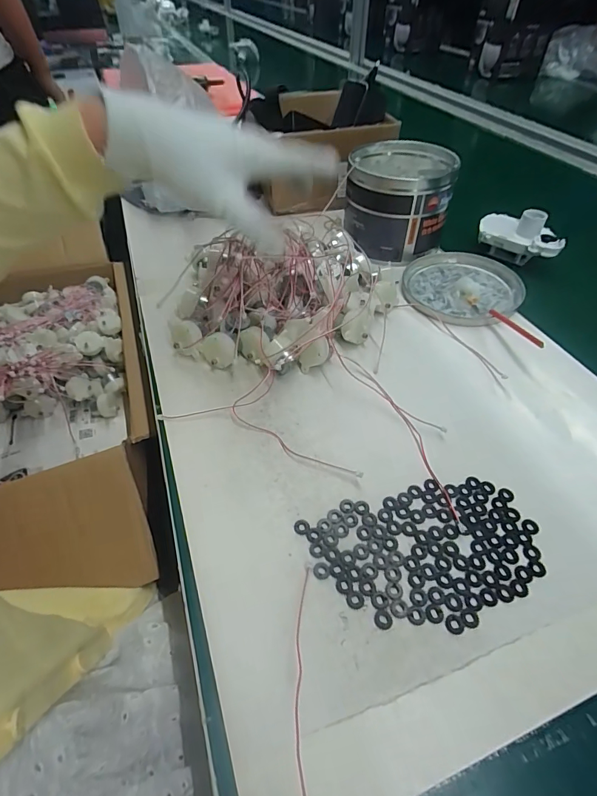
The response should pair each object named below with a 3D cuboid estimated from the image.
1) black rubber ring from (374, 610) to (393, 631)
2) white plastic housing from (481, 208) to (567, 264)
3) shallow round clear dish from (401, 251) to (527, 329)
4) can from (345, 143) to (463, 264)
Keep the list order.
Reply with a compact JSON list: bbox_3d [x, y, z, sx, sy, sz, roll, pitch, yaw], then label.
[{"bbox_3d":[0.050,0.130,0.235,0.011,0.004,0.011,-1,49,1],"label":"black rubber ring"},{"bbox_3d":[0.277,-0.205,0.500,0.100,0.051,0.054,33,57,27],"label":"white plastic housing"},{"bbox_3d":[0.191,-0.131,0.464,0.129,0.013,0.137,-1,49,1],"label":"shallow round clear dish"},{"bbox_3d":[0.124,-0.247,0.509,0.123,0.101,0.133,-1,49,1],"label":"can"}]

